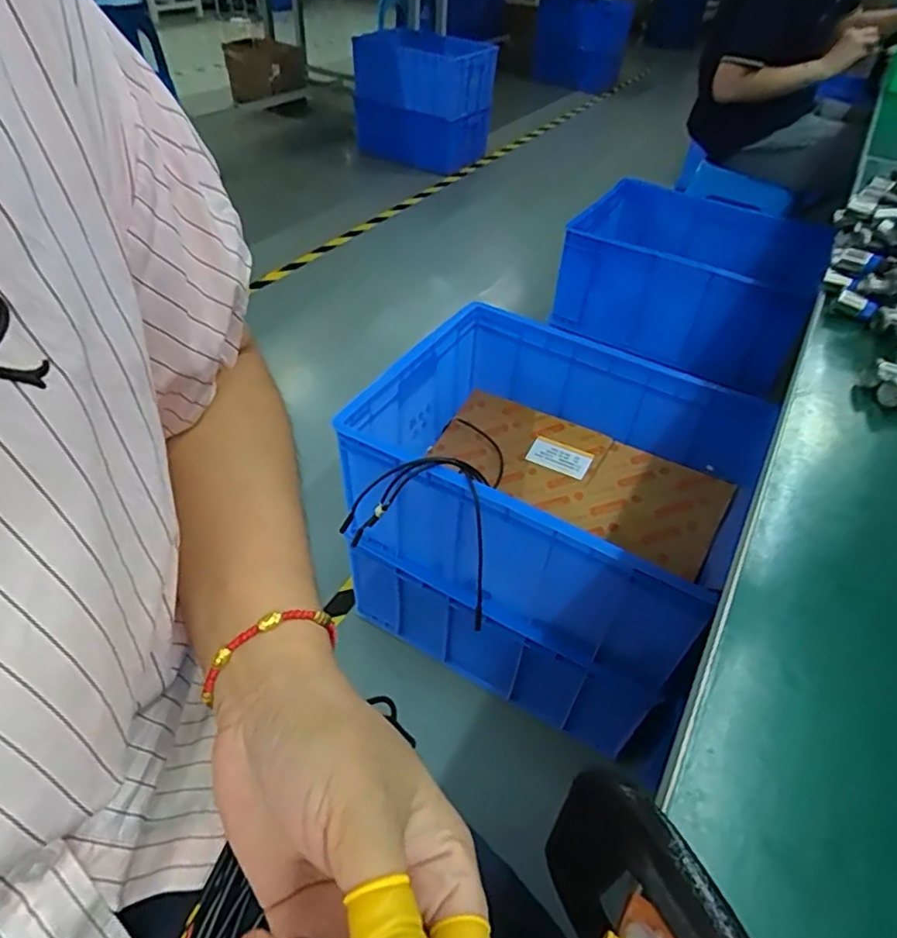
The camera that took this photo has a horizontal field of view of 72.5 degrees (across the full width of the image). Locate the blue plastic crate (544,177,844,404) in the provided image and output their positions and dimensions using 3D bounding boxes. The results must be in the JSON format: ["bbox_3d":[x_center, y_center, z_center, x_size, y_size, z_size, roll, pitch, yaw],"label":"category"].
[{"bbox_3d":[0.550,-0.436,1.466,0.530,0.253,0.393,19,46,15],"label":"blue plastic crate"}]

